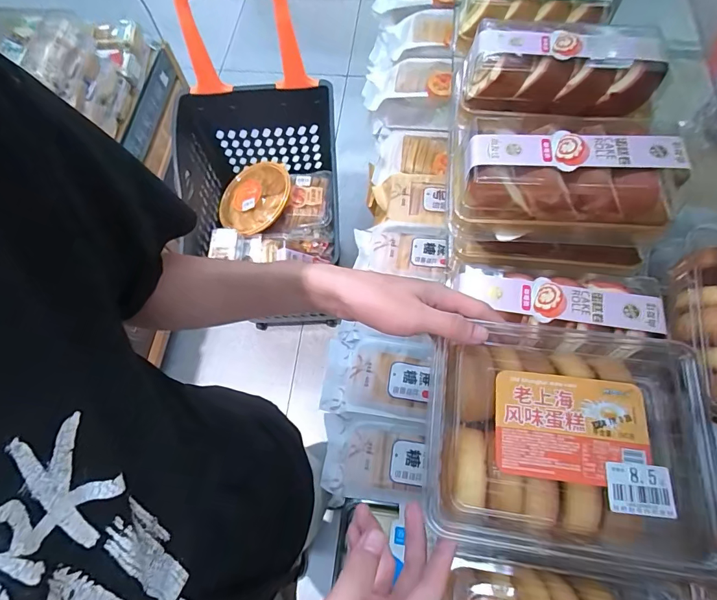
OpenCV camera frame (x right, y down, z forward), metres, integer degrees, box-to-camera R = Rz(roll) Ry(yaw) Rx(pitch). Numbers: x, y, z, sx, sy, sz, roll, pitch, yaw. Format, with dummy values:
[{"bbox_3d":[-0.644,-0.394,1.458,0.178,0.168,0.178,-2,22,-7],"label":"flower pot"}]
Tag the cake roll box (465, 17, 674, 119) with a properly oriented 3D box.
[{"bbox_3d":[0.207,-0.235,0.421,0.182,0.056,0.079,11,68,7],"label":"cake roll box"}]

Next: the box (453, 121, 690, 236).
[{"bbox_3d":[0.194,-0.118,0.385,0.189,0.071,0.088,6,68,5],"label":"box"}]

